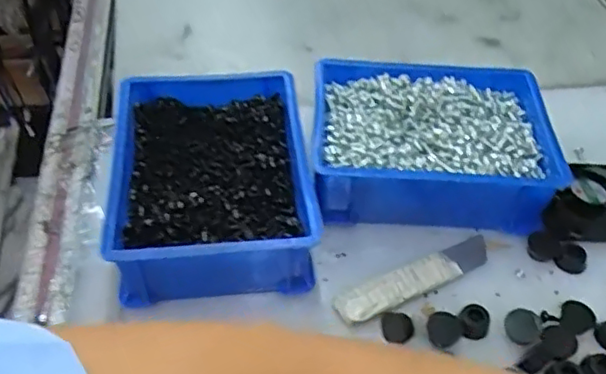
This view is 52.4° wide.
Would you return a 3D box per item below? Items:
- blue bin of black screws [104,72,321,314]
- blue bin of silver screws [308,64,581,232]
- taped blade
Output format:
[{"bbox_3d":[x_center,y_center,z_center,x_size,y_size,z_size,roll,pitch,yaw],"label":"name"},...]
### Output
[{"bbox_3d":[-0.072,-0.005,0.489,0.150,0.064,0.203,-4,47,-6],"label":"blue bin of black screws"},{"bbox_3d":[0.108,-0.037,0.528,0.201,0.059,0.154,2,46,-1],"label":"blue bin of silver screws"},{"bbox_3d":[0.086,0.067,0.463,0.134,0.009,0.029,-20,50,-21],"label":"taped blade"}]

